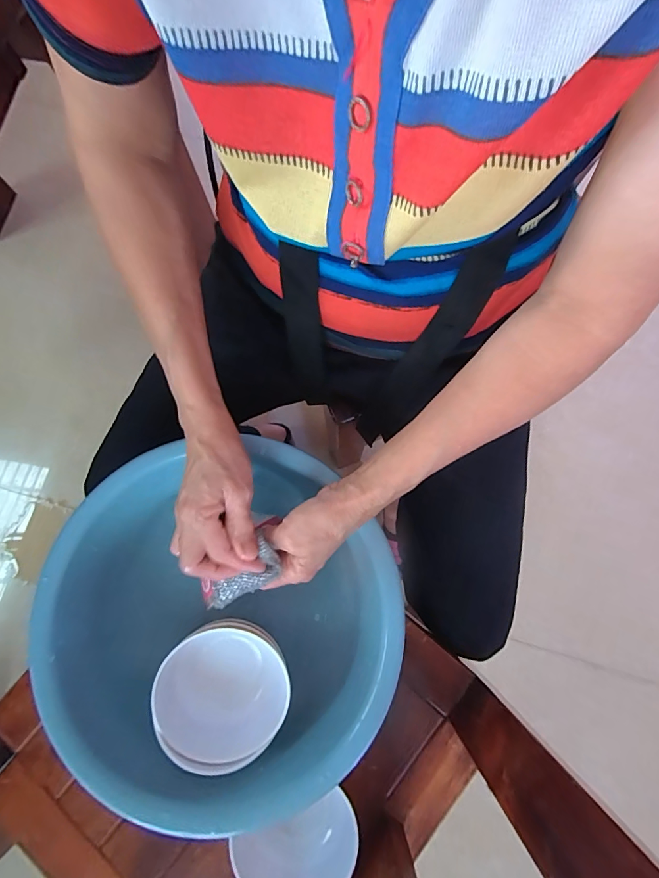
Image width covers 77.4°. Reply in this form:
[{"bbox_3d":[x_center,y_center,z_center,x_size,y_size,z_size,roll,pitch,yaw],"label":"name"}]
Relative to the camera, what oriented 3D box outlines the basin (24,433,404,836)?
[{"bbox_3d":[-0.099,0.165,0.396,0.316,0.091,0.293,40,82,9],"label":"basin"}]

